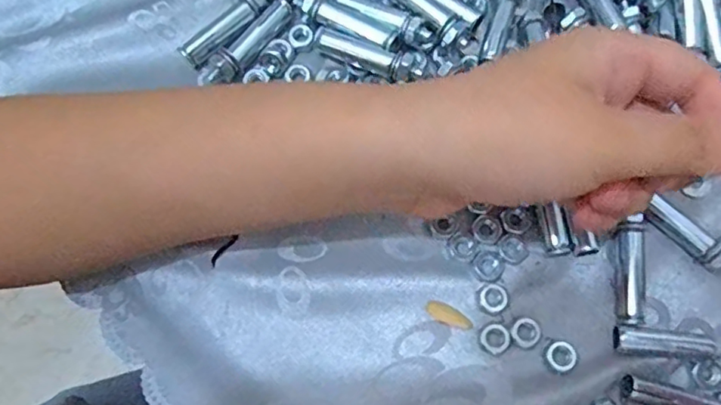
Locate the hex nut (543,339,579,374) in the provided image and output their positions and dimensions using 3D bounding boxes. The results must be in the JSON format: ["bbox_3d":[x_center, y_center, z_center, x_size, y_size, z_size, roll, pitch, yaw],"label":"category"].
[{"bbox_3d":[0.087,0.067,0.248,0.014,0.006,0.014,2,74,1],"label":"hex nut"}]

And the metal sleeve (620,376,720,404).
[{"bbox_3d":[0.132,0.083,0.240,0.040,0.009,0.009,16,75,5],"label":"metal sleeve"}]

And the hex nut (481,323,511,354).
[{"bbox_3d":[0.059,0.059,0.250,0.013,0.004,0.012,-17,75,-5],"label":"hex nut"}]

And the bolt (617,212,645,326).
[{"bbox_3d":[0.121,0.031,0.255,0.011,0.013,0.045,6,74,2],"label":"bolt"}]

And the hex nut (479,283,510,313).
[{"bbox_3d":[0.060,0.042,0.255,0.013,0.004,0.013,-44,78,-11],"label":"hex nut"}]

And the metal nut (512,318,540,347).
[{"bbox_3d":[0.073,0.057,0.250,0.012,0.004,0.012,0,74,0],"label":"metal nut"}]

